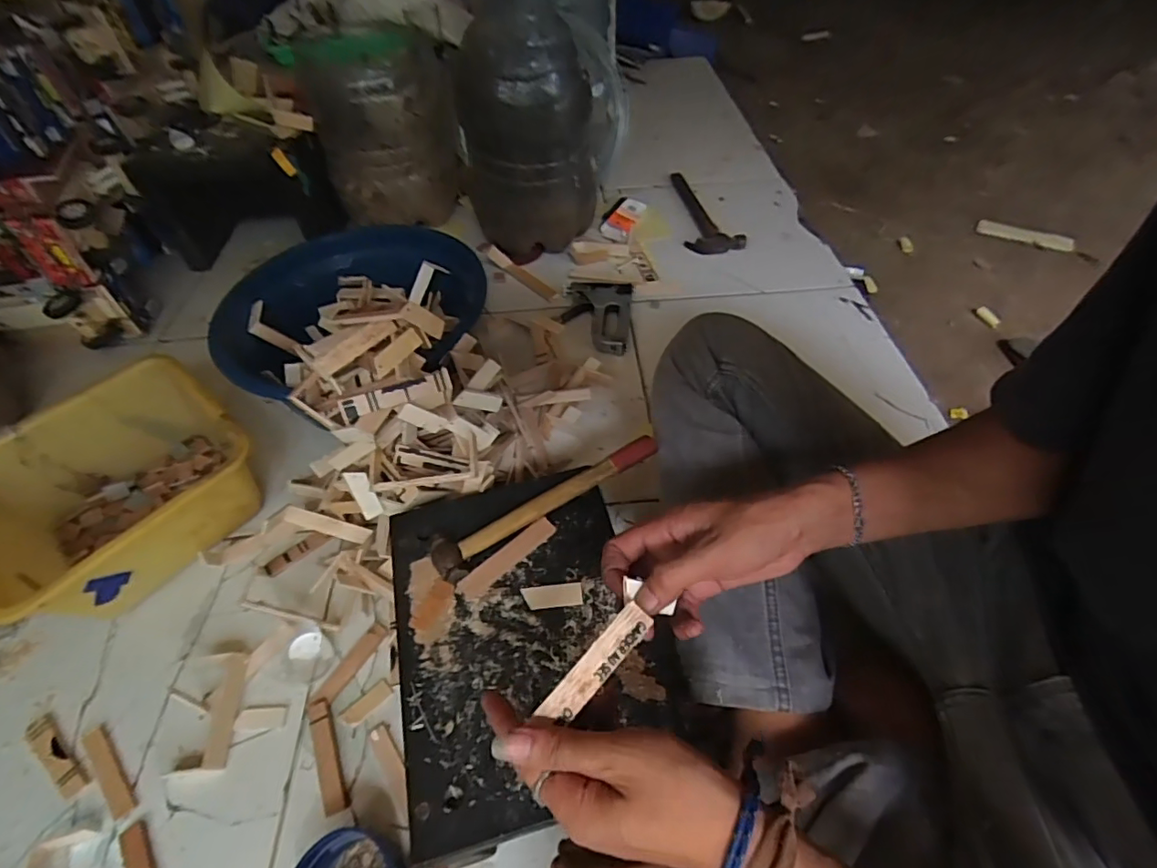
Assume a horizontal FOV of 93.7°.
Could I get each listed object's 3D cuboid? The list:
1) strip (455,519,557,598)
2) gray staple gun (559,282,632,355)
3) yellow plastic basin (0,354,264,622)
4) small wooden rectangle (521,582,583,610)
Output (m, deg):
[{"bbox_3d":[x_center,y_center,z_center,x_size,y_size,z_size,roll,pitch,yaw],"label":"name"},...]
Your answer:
[{"bbox_3d":[-0.063,0.112,0.493,0.099,0.008,0.022,-34,57,-22],"label":"strip"},{"bbox_3d":[0.028,-0.200,0.899,0.114,0.024,0.166,2,51,6],"label":"gray staple gun"},{"bbox_3d":[-0.545,0.072,0.654,0.245,0.136,0.272,30,58,25],"label":"yellow plastic basin"},{"bbox_3d":[-0.022,0.140,0.469,0.050,0.004,0.019,-6,51,-1],"label":"small wooden rectangle"}]

